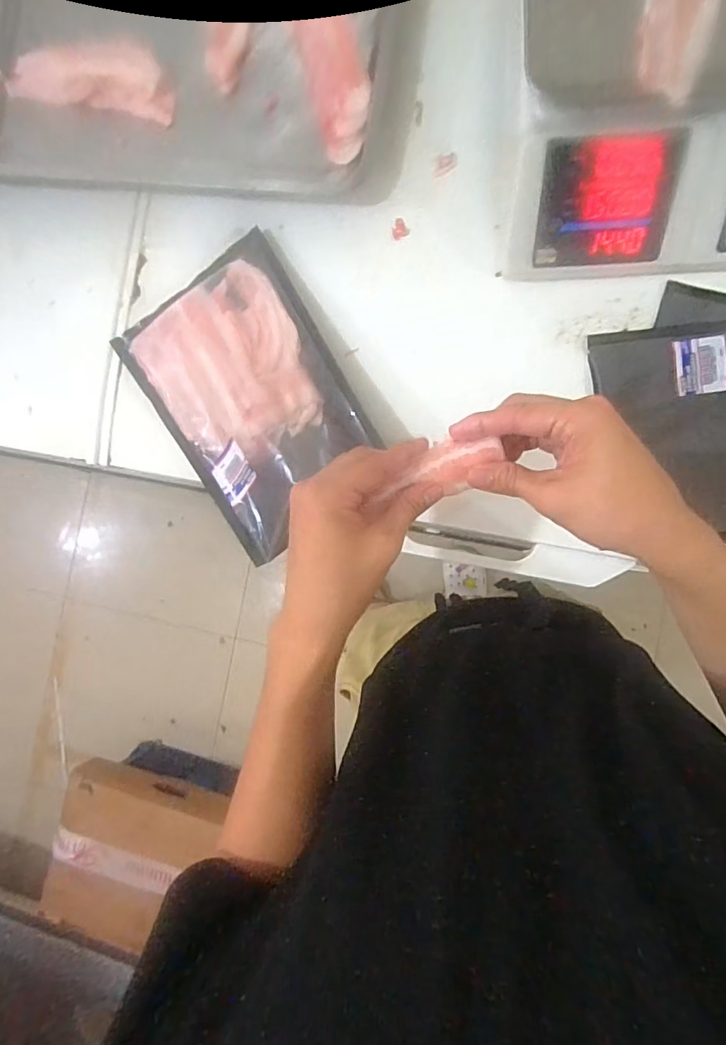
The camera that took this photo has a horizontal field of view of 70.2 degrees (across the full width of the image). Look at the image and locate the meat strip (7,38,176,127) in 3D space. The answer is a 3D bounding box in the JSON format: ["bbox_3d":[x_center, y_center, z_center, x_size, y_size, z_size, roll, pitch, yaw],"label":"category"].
[{"bbox_3d":[-0.292,-0.485,0.558,0.191,0.017,0.081,13,89,9],"label":"meat strip"}]

